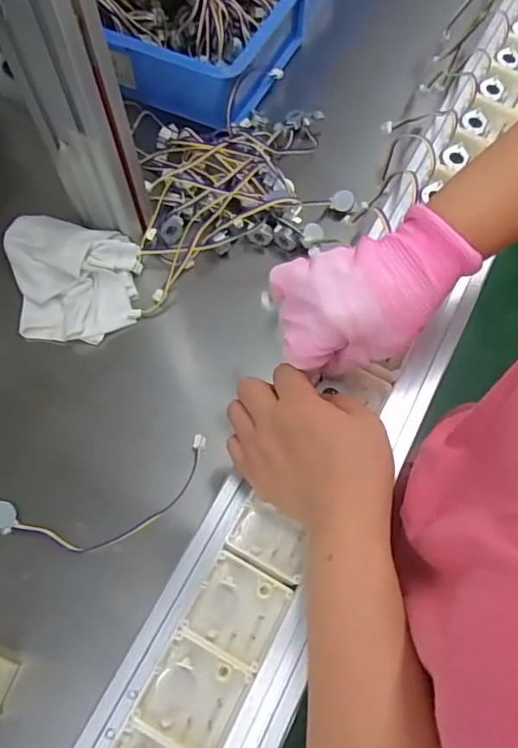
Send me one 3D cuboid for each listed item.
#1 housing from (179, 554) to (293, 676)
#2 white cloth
[{"bbox_3d":[-0.013,0.140,0.317,0.050,0.018,0.049,25,68,12],"label":"housing"},{"bbox_3d":[-0.203,-0.108,0.562,0.140,0.043,0.144,0,65,1],"label":"white cloth"}]

